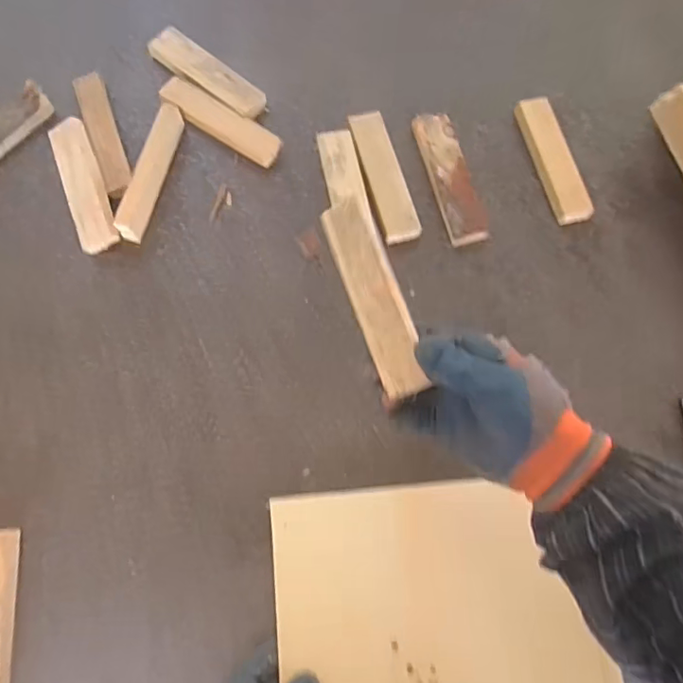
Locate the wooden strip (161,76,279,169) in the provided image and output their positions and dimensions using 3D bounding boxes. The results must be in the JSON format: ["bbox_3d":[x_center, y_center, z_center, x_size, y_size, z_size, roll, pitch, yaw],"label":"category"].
[{"bbox_3d":[-0.141,-0.259,0.635,0.152,0.019,0.039,31,76,7],"label":"wooden strip"}]

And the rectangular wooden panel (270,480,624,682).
[{"bbox_3d":[0.089,0.251,0.497,0.287,0.019,0.229,-3,68,-9],"label":"rectangular wooden panel"}]

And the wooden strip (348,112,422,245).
[{"bbox_3d":[0.049,-0.191,0.623,0.041,0.017,0.165,-15,76,-5],"label":"wooden strip"}]

